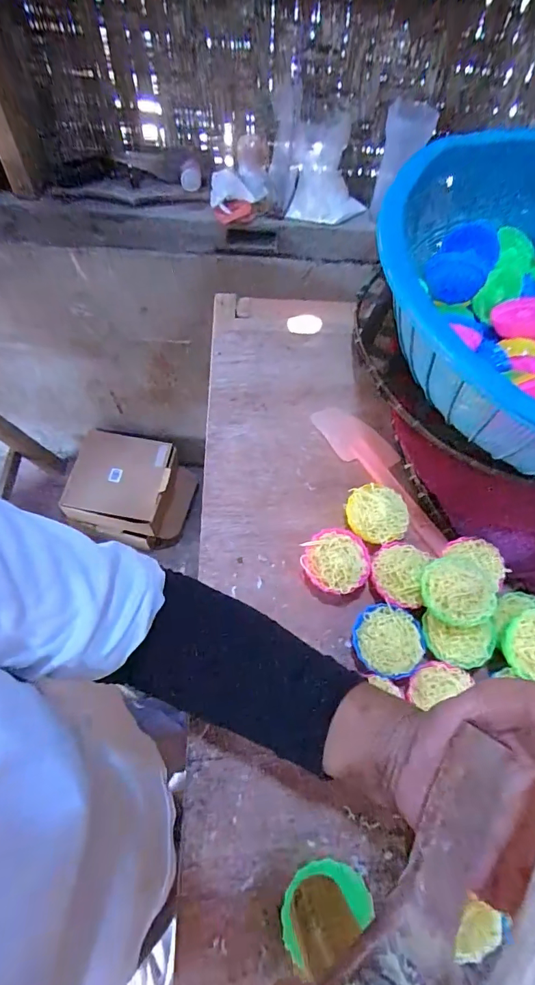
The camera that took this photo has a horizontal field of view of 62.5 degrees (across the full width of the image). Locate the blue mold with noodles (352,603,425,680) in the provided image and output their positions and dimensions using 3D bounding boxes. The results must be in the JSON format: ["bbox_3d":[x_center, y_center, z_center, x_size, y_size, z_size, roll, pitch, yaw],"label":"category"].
[{"bbox_3d":[0.106,0.133,0.395,0.058,0.026,0.060,1,62,-3],"label":"blue mold with noodles"}]

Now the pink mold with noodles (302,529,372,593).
[{"bbox_3d":[0.066,0.066,0.422,0.061,0.038,0.061,1,62,-3],"label":"pink mold with noodles"}]

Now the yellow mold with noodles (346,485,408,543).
[{"bbox_3d":[0.109,0.024,0.448,0.058,0.032,0.061,1,62,-3],"label":"yellow mold with noodles"}]

